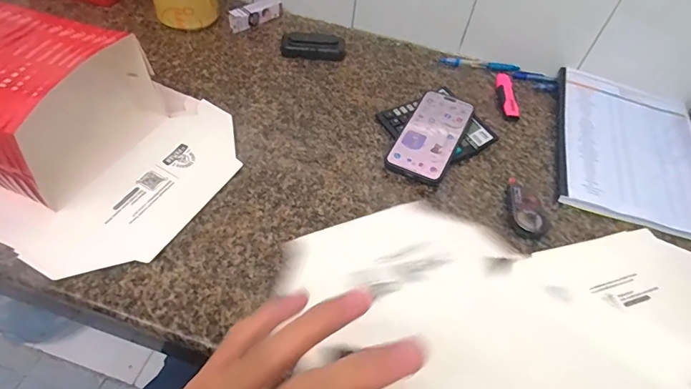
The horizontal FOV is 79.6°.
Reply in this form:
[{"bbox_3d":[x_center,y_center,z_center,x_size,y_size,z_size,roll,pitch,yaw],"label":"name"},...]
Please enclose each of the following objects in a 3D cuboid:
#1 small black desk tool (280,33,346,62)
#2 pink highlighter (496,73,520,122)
[{"bbox_3d":[-0.054,-0.252,0.701,0.107,0.020,0.045,1,53,-5],"label":"small black desk tool"},{"bbox_3d":[0.259,-0.159,0.670,0.022,0.014,0.104,4,52,-2],"label":"pink highlighter"}]

